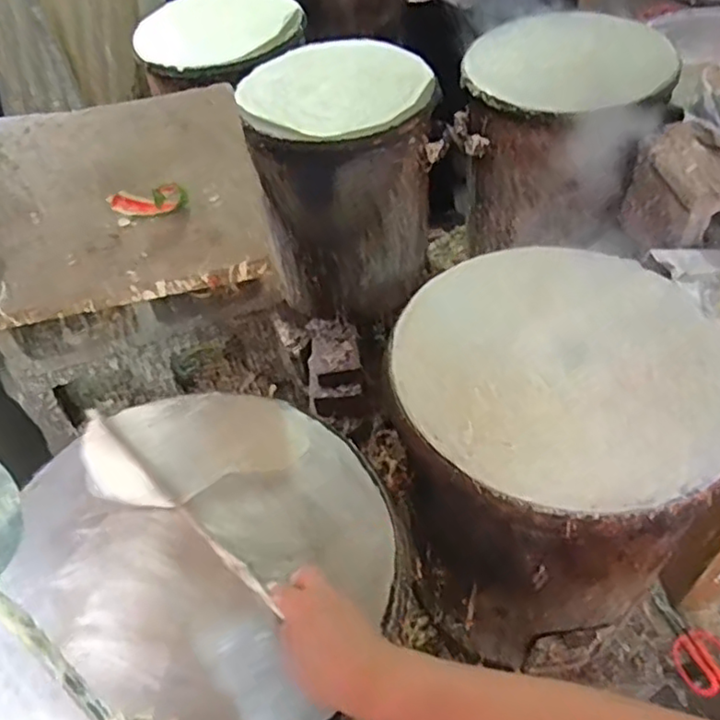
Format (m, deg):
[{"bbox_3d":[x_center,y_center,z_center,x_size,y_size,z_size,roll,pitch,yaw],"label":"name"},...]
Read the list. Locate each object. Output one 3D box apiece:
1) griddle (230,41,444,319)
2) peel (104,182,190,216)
[{"bbox_3d":[-0.032,-0.379,1.408,0.376,0.466,0.333,-19,50,-11],"label":"griddle"},{"bbox_3d":[-0.239,-0.179,0.722,0.084,0.028,0.024,-10,49,-3],"label":"peel"}]

